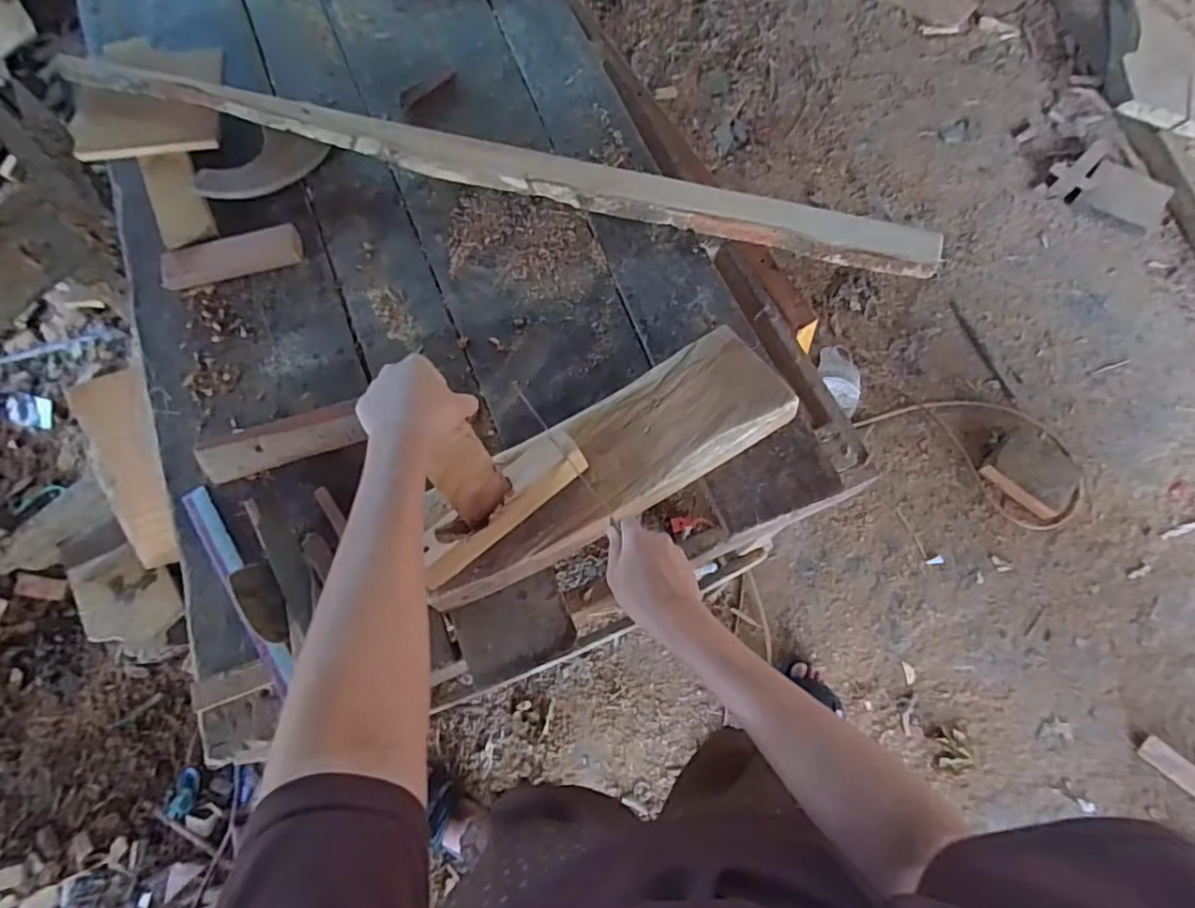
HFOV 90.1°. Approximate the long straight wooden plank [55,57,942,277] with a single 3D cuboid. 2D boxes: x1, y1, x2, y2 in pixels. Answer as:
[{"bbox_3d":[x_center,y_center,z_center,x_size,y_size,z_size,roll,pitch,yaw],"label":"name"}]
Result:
[{"bbox_3d":[-0.161,-0.436,0.890,1.335,0.058,0.084,14,72,6],"label":"long straight wooden plank"}]

